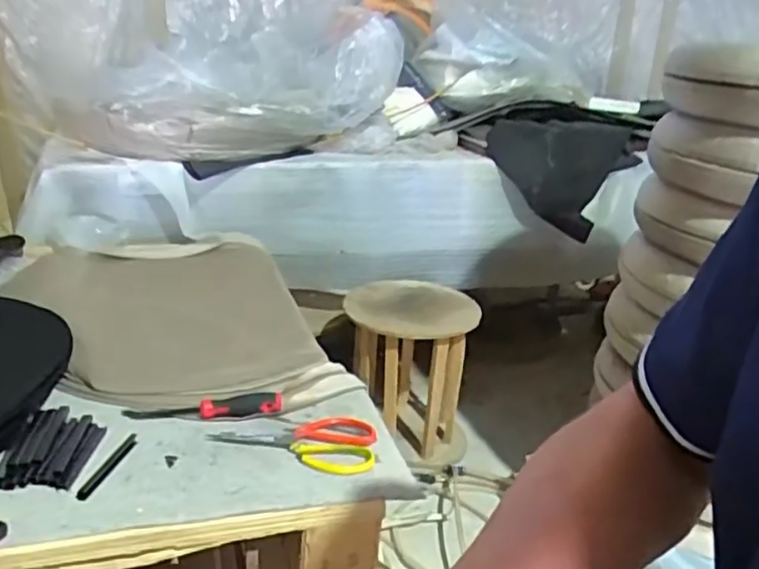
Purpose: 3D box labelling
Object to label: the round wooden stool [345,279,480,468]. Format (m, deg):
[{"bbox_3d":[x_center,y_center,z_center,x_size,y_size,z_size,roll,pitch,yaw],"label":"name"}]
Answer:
[{"bbox_3d":[0.062,0.200,1.548,0.289,0.363,0.273,2,21,-3],"label":"round wooden stool"}]

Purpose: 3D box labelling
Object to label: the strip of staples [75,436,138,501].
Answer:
[{"bbox_3d":[-0.302,0.201,0.728,0.016,0.010,0.118,6,22,6],"label":"strip of staples"}]

